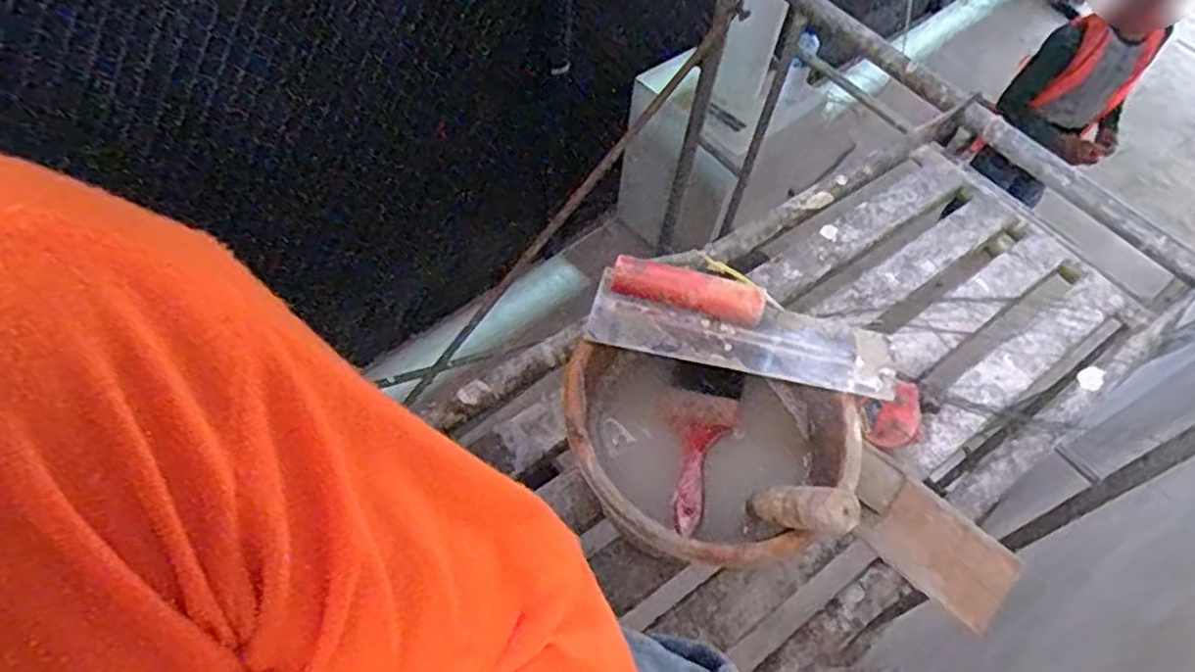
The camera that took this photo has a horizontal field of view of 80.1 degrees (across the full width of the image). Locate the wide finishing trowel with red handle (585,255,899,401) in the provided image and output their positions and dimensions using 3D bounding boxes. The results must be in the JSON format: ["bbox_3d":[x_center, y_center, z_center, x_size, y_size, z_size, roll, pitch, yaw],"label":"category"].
[{"bbox_3d":[0.141,-0.013,0.675,0.296,0.086,0.072,13,57,4],"label":"wide finishing trowel with red handle"}]

